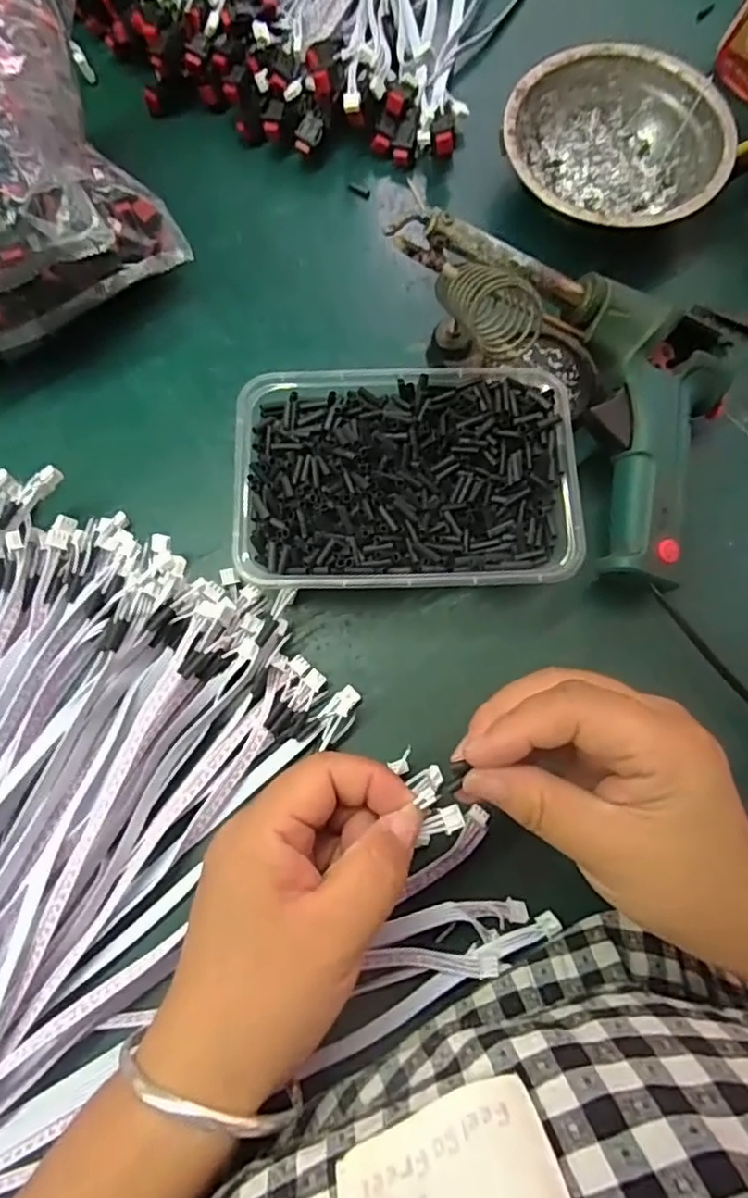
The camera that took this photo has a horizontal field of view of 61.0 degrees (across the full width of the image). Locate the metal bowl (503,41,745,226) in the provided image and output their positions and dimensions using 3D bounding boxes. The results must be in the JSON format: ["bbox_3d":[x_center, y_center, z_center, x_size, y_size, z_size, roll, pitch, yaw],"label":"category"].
[{"bbox_3d":[0.139,-0.259,0.378,0.120,0.048,0.119,0,76,0],"label":"metal bowl"}]

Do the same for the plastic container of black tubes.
[{"bbox_3d":[0.015,-0.058,0.322,0.163,0.037,0.117,-2,76,-1],"label":"plastic container of black tubes"}]

